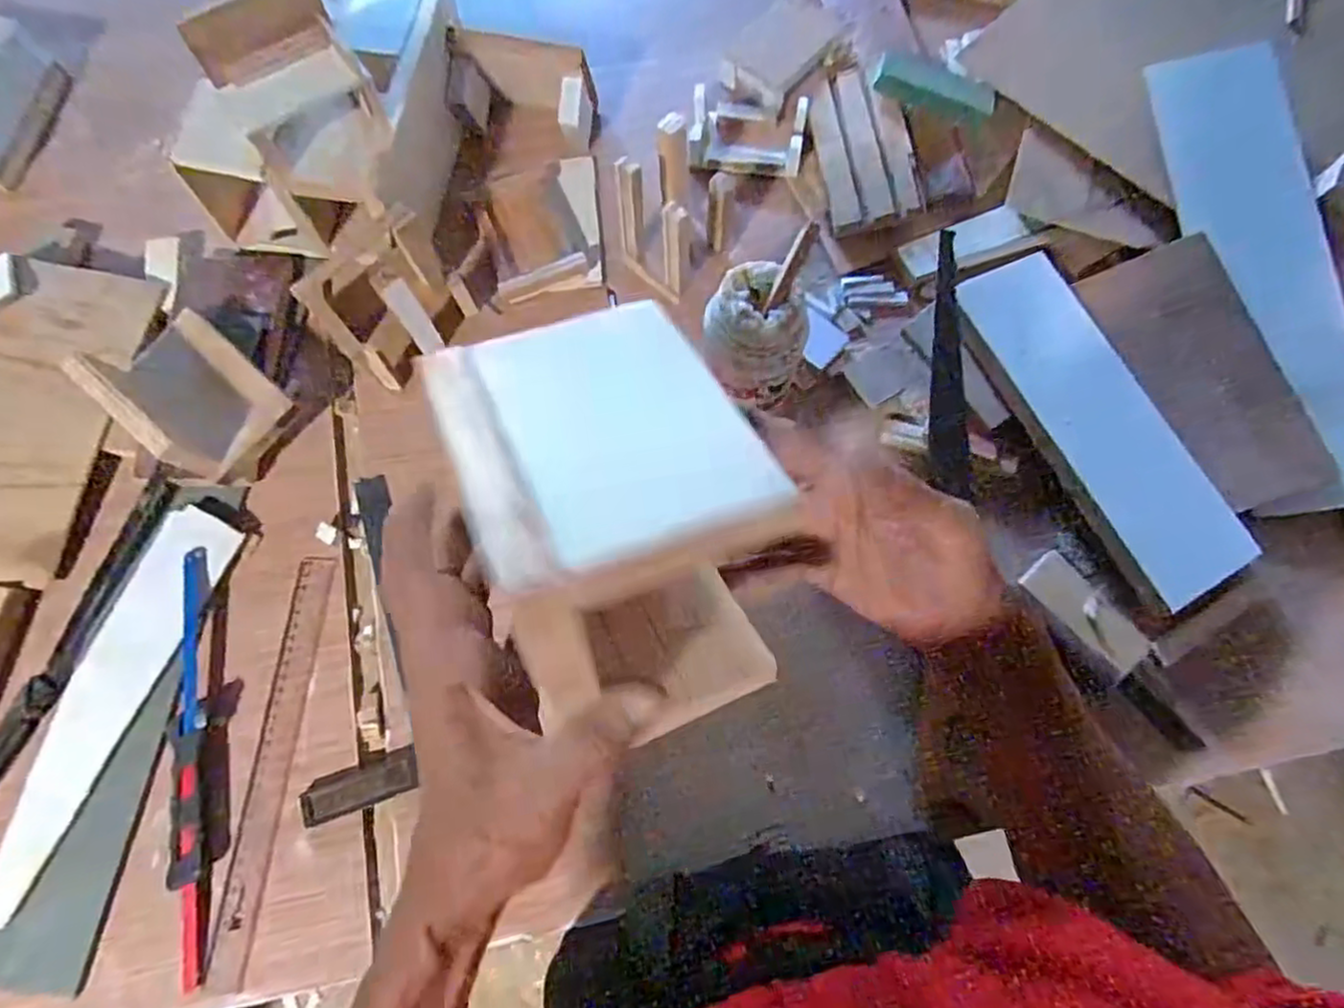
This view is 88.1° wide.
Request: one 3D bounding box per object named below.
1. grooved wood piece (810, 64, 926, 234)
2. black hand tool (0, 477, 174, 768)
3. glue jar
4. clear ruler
[{"bbox_3d":[0.182,-0.345,0.669,0.081,0.031,0.168,-8,74,-3],"label":"grooved wood piece"},{"bbox_3d":[-0.468,0.105,0.537,0.030,0.018,0.273,21,75,5],"label":"black hand tool"},{"bbox_3d":[0.065,-0.122,0.547,0.071,0.127,0.075,0,74,0],"label":"glue jar"},{"bbox_3d":[-0.299,0.190,0.526,0.030,0.006,0.303,3,73,1],"label":"clear ruler"}]

